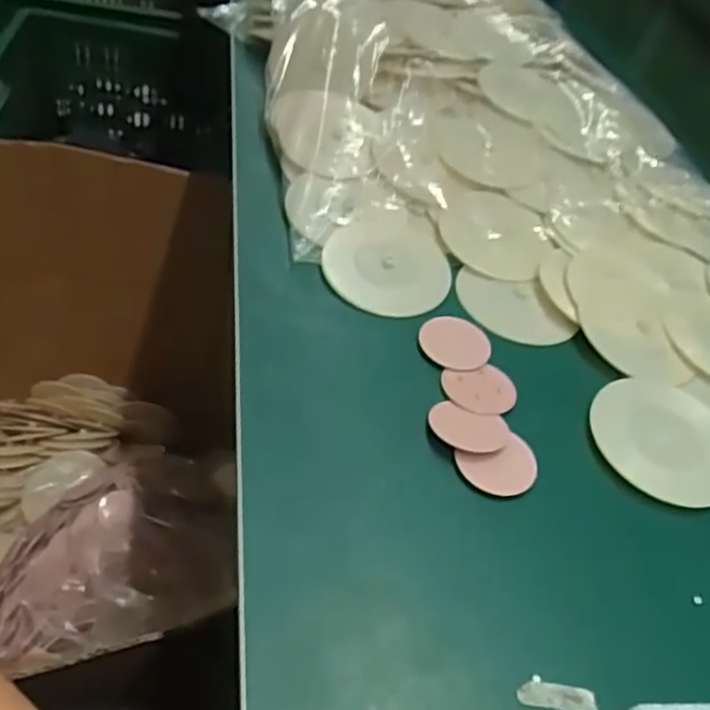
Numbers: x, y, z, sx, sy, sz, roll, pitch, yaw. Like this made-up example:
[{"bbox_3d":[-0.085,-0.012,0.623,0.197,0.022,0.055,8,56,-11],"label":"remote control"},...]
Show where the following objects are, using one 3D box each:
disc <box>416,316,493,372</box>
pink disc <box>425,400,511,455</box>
[{"bbox_3d":[0.060,-0.007,0.431,0.043,0.005,0.040,2,47,-2],"label":"disc"},{"bbox_3d":[0.062,0.039,0.389,0.043,0.006,0.036,16,48,11],"label":"pink disc"}]

